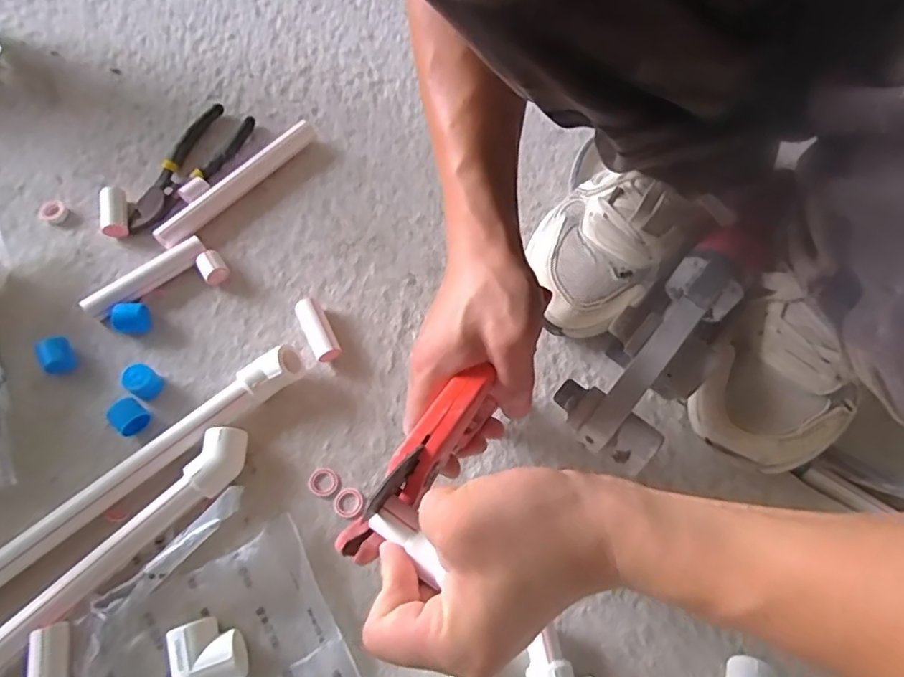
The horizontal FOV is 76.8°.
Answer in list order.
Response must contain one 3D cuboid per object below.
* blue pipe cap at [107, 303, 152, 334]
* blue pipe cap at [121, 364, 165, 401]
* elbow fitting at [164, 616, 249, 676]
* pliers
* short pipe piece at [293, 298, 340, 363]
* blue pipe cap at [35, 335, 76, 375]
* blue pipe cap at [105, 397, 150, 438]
[{"bbox_3d":[-0.260,-0.015,0.464,0.027,0.023,0.022,-14,66,-10],"label":"blue pipe cap"},{"bbox_3d":[-0.237,0.033,0.437,0.020,0.024,0.022,29,66,11],"label":"blue pipe cap"},{"bbox_3d":[-0.151,0.197,0.357,0.042,0.025,0.041,-17,66,-11],"label":"elbow fitting"},{"bbox_3d":[-0.245,-0.161,0.535,0.054,0.011,0.159,19,64,6],"label":"pliers"},{"bbox_3d":[-0.110,-0.006,0.467,0.021,0.023,0.054,-25,68,-15],"label":"short pipe piece"},{"bbox_3d":[-0.307,0.015,0.444,0.022,0.023,0.027,-20,67,-13],"label":"blue pipe cap"},{"bbox_3d":[-0.240,0.059,0.424,0.020,0.024,0.023,40,68,15],"label":"blue pipe cap"}]

